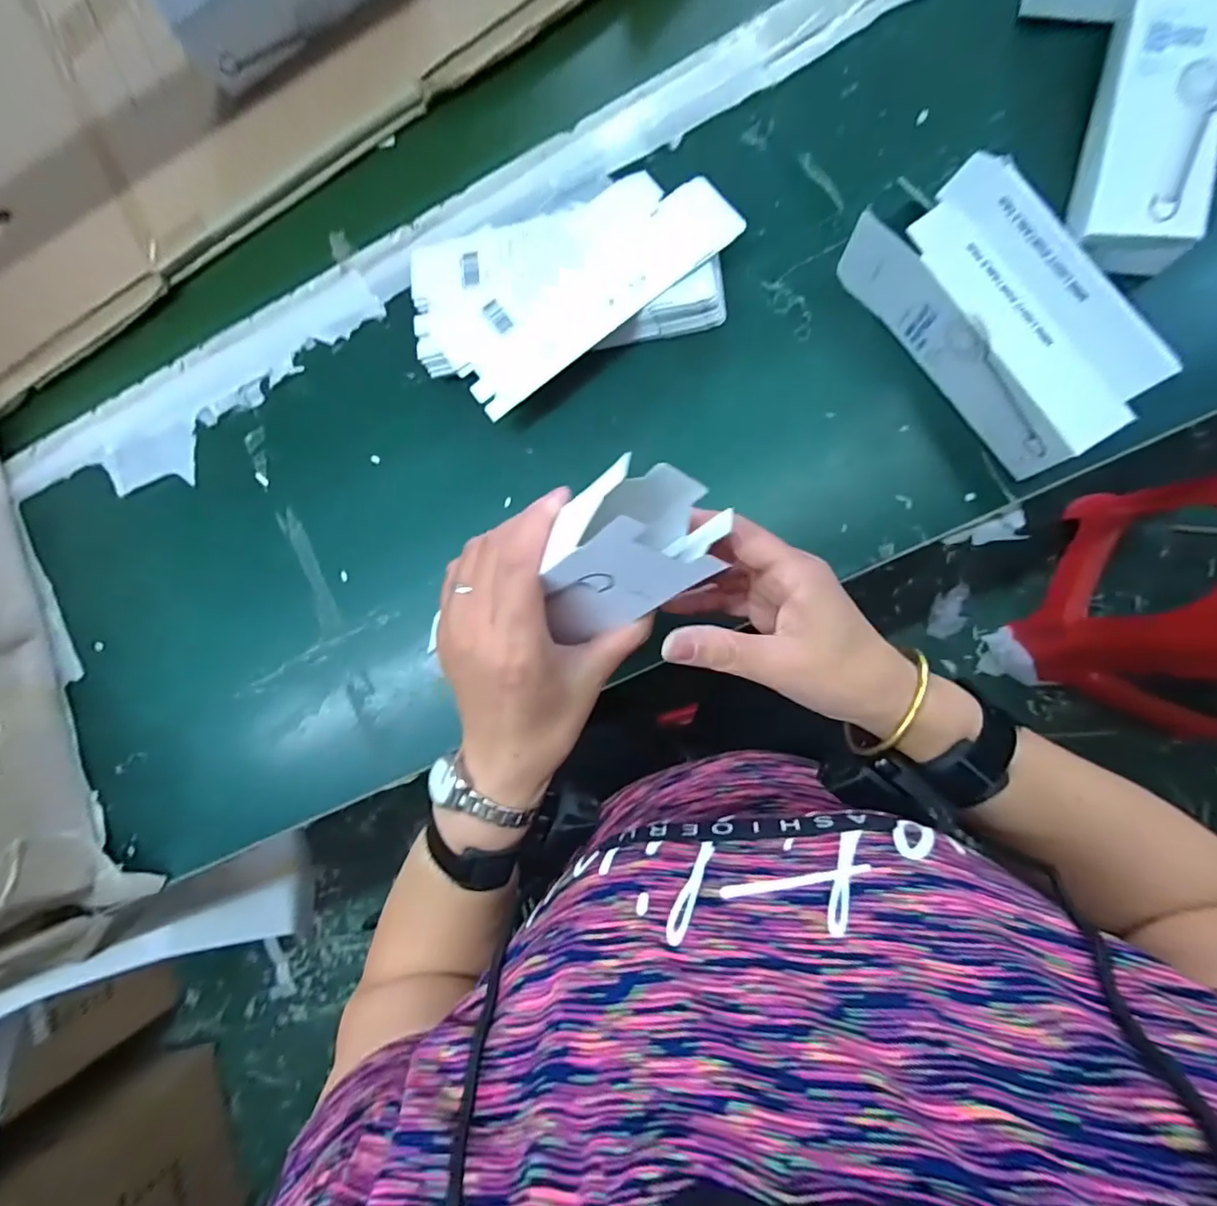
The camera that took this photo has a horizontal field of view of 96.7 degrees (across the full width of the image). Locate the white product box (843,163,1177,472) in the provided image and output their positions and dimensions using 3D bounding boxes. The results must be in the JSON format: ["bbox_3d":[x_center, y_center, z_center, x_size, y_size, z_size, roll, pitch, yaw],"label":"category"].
[{"bbox_3d":[0.258,-0.193,0.367,0.089,0.072,0.209,-36,83,7],"label":"white product box"}]

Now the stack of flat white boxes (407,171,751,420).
[{"bbox_3d":[-0.029,-0.243,0.433,0.251,0.040,0.150,-13,86,9],"label":"stack of flat white boxes"}]

